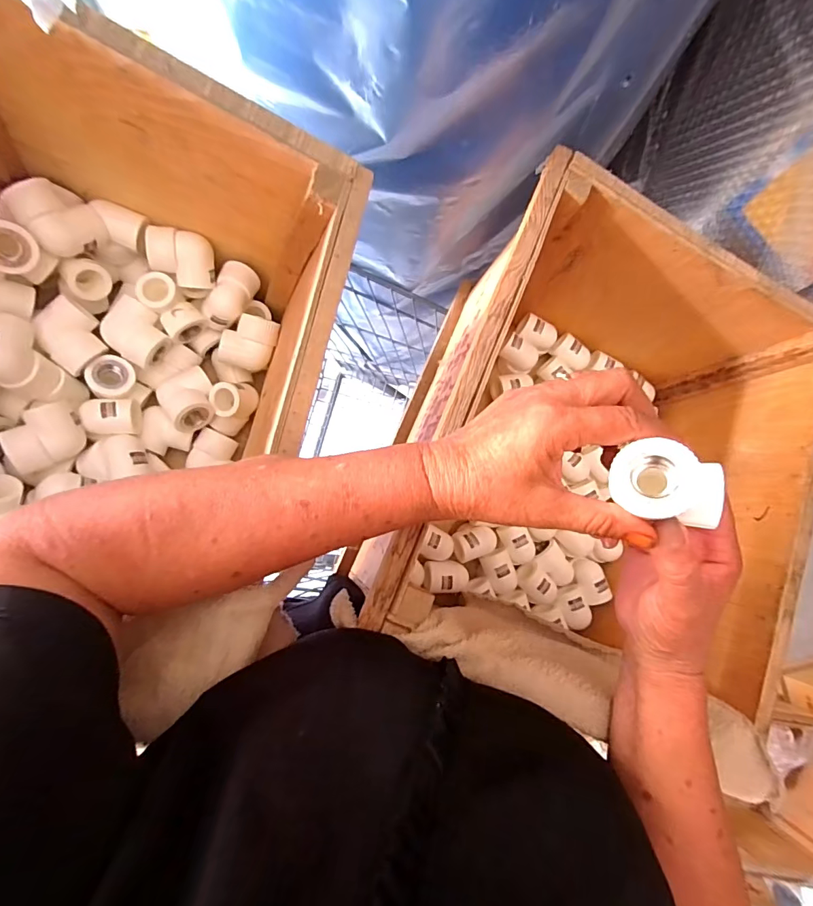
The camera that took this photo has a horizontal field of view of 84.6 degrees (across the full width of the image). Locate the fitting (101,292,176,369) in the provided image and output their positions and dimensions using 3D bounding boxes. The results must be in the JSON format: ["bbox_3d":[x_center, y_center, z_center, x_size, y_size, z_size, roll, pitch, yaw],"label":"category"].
[{"bbox_3d":[-0.256,-0.114,0.427,0.053,0.033,0.048,37,81,3],"label":"fitting"}]

